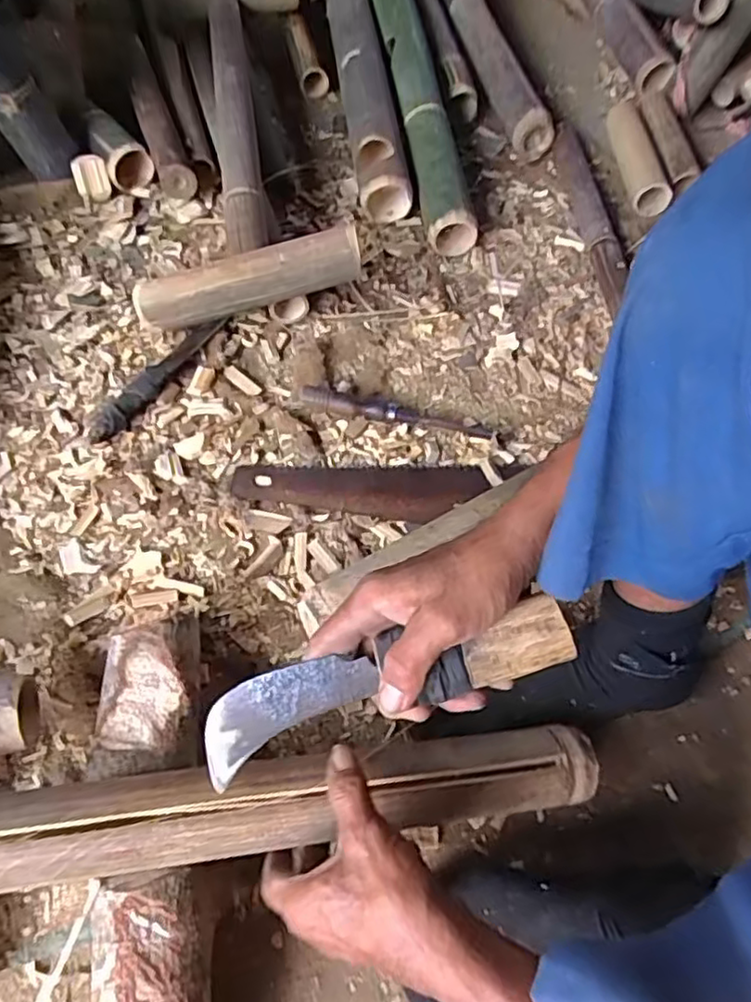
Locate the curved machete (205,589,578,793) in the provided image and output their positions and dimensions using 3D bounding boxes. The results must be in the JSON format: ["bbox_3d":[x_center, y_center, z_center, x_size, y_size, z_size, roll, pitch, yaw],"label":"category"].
[{"bbox_3d":[0.002,0.113,0.410,0.236,0.031,0.054,-18,89,9],"label":"curved machete"}]

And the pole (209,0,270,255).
[{"bbox_3d":[-0.206,-0.592,0.971,0.055,0.047,0.746,-6,56,-9],"label":"pole"}]

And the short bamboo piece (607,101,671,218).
[{"bbox_3d":[0.411,-0.549,1.055,0.053,0.042,0.290,2,55,-3],"label":"short bamboo piece"}]

